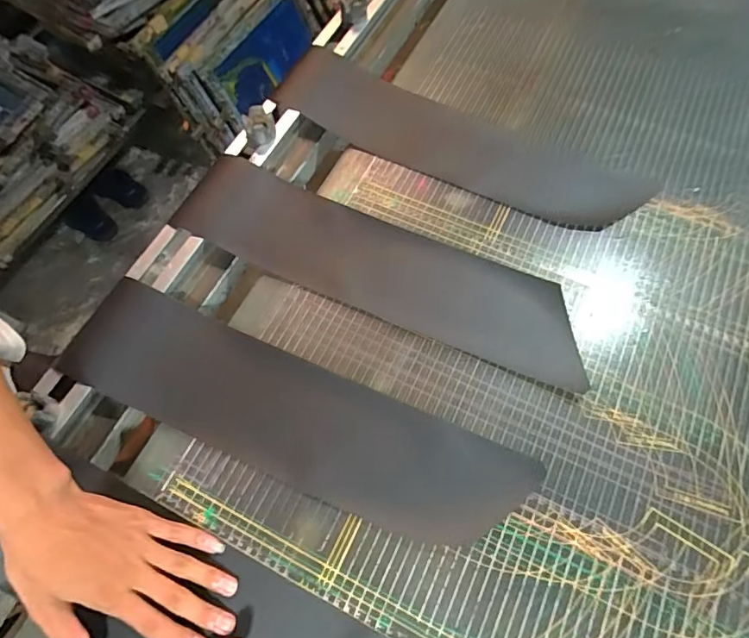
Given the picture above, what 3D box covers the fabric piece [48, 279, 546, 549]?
[{"bbox_3d":[-0.081,0.092,0.467,0.456,0.032,0.115,21,67,11],"label":"fabric piece"}]

